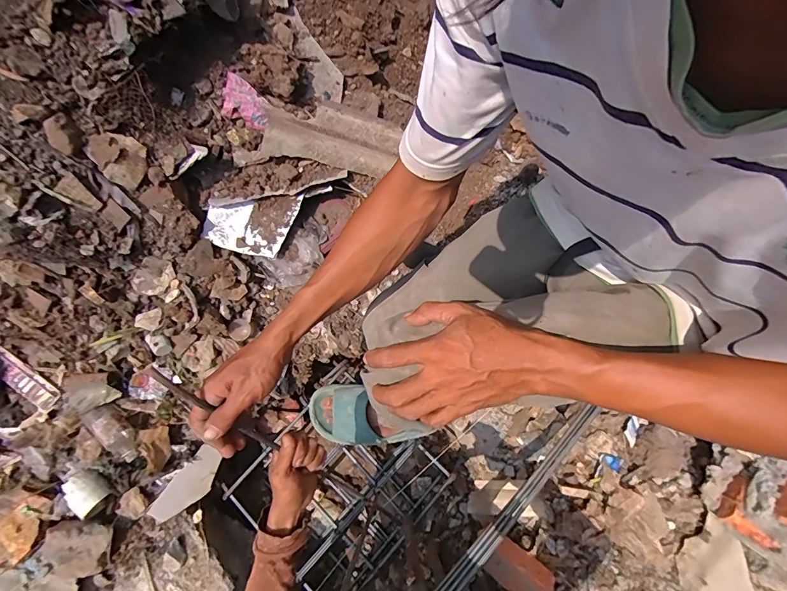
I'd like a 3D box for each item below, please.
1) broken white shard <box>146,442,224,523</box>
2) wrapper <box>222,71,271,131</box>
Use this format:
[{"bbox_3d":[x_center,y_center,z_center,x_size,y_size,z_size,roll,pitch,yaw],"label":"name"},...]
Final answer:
[{"bbox_3d":[-0.422,0.392,0.768,0.156,0.013,0.076,-50,123,-18],"label":"broken white shard"},{"bbox_3d":[-0.269,-0.354,0.679,0.080,0.015,0.075,16,90,-17],"label":"wrapper"}]

